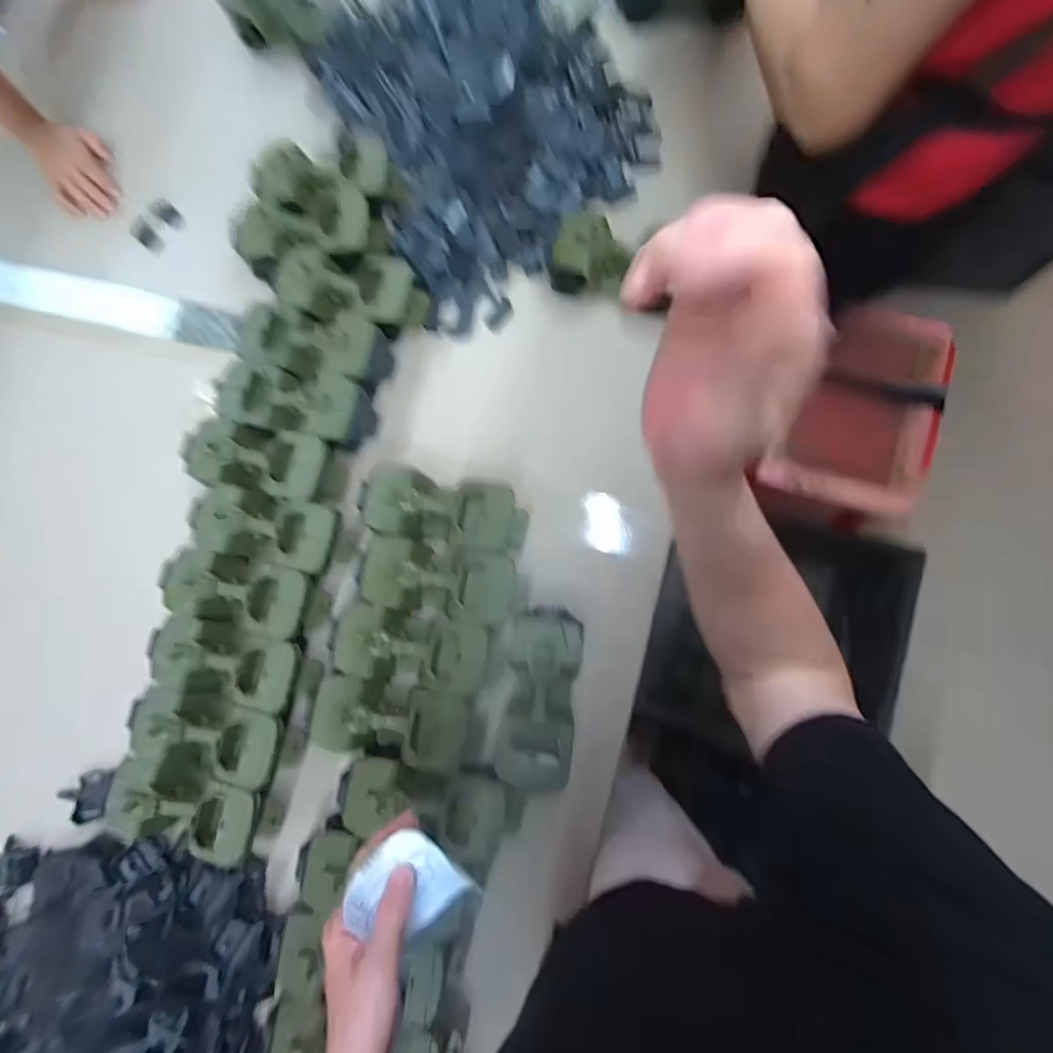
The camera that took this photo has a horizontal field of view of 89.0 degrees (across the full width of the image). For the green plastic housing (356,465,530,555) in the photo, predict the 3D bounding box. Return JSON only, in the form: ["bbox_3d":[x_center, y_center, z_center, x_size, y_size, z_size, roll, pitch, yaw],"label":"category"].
[{"bbox_3d":[-0.096,-0.016,0.646,0.192,0.088,0.083,9,82,6],"label":"green plastic housing"}]

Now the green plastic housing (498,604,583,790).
[{"bbox_3d":[0.016,0.182,0.591,0.081,0.062,0.188,6,84,4],"label":"green plastic housing"}]

